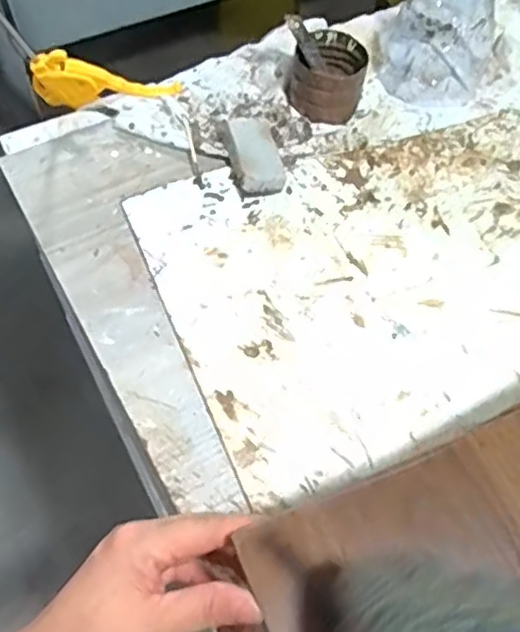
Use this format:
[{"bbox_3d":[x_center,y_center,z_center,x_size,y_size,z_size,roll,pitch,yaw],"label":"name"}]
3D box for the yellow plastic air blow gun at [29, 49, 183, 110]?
[{"bbox_3d":[-0.138,-0.209,0.612,0.127,0.051,0.021,-1,59,-18],"label":"yellow plastic air blow gun"}]

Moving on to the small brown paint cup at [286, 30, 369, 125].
[{"bbox_3d":[0.059,-0.209,0.599,0.063,0.058,0.069,1,59,-2],"label":"small brown paint cup"}]

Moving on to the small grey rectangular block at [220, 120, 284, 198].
[{"bbox_3d":[-0.006,-0.137,0.565,0.037,0.024,0.083,-11,61,-9],"label":"small grey rectangular block"}]

